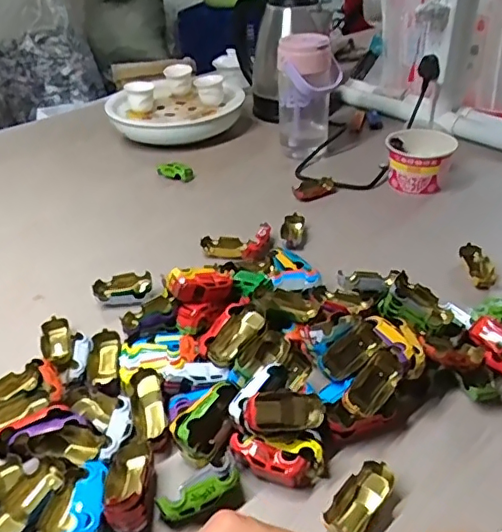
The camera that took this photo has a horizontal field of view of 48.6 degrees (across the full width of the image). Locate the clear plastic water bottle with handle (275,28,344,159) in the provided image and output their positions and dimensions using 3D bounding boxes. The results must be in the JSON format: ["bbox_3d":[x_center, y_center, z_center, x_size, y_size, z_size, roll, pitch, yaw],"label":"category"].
[{"bbox_3d":[0.088,-0.256,0.864,0.094,0.189,0.068,2,35,8],"label":"clear plastic water bottle with handle"}]

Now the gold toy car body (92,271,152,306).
[{"bbox_3d":[-0.143,0.028,0.627,0.064,0.025,0.031,-6,35,-3],"label":"gold toy car body"}]

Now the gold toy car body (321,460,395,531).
[{"bbox_3d":[0.078,0.171,0.404,0.030,0.015,0.067,21,42,31],"label":"gold toy car body"}]

